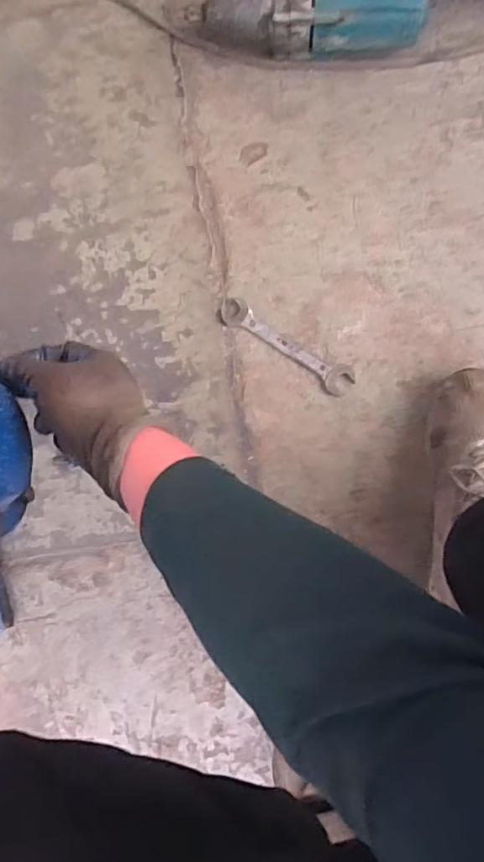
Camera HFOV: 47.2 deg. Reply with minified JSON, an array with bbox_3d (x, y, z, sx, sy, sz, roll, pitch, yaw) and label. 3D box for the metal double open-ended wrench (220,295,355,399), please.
[{"bbox_3d":[0.054,-0.103,0.658,0.176,0.010,0.036,35,94,3],"label":"metal double open-ended wrench"}]

